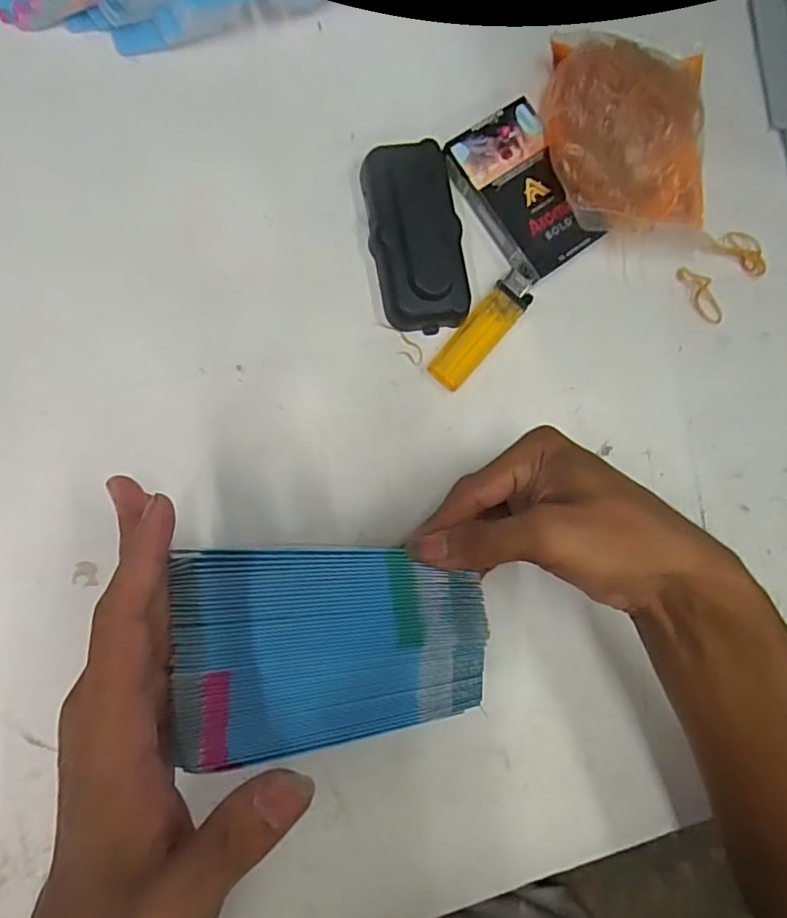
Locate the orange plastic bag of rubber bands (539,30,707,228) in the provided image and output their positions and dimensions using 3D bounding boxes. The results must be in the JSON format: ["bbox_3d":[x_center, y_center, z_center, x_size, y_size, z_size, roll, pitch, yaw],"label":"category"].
[{"bbox_3d":[0.144,-0.201,0.352,0.105,0.030,0.117,-5,87,-9],"label":"orange plastic bag of rubber bands"}]

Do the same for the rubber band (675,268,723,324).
[{"bbox_3d":[0.202,-0.107,0.368,0.013,0.009,0.044,-39,93,-9],"label":"rubber band"}]

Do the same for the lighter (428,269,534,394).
[{"bbox_3d":[0.054,-0.078,0.340,0.025,0.010,0.081,42,81,-5],"label":"lighter"}]

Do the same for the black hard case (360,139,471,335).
[{"bbox_3d":[0.014,-0.129,0.331,0.051,0.023,0.104,-8,88,-10],"label":"black hard case"}]

